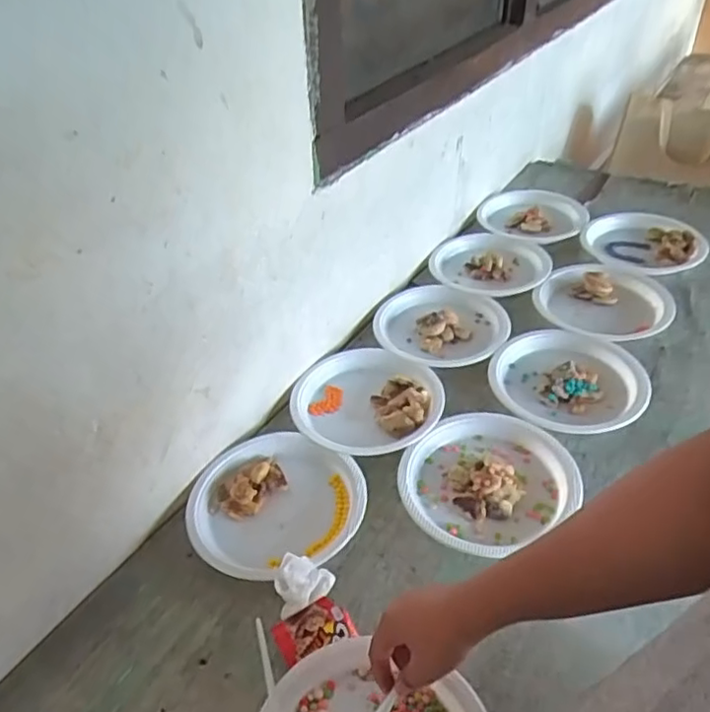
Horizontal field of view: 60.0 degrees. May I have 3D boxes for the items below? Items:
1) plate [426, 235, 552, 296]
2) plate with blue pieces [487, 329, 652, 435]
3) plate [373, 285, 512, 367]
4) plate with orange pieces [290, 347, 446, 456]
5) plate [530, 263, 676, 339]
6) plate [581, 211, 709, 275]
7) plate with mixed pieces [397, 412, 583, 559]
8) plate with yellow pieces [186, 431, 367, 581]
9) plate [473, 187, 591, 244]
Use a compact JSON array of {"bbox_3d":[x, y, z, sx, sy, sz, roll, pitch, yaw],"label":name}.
[{"bbox_3d":[0.242,-0.164,1.094,0.206,0.035,0.188,-3,40,3],"label":"plate"},{"bbox_3d":[0.301,0.032,0.848,0.204,0.021,0.199,-3,40,3],"label":"plate with blue pieces"},{"bbox_3d":[0.136,-0.051,0.963,0.200,0.022,0.195,-3,40,3],"label":"plate"},{"bbox_3d":[0.011,0.060,0.847,0.201,0.024,0.192,-3,40,3],"label":"plate with orange pieces"},{"bbox_3d":[0.395,-0.087,0.981,0.201,0.024,0.189,-3,40,3],"label":"plate"},{"bbox_3d":[0.524,-0.213,1.120,0.216,0.016,0.208,-3,40,3],"label":"plate"},{"bbox_3d":[0.155,0.141,0.734,0.204,0.028,0.179,-28,45,-25],"label":"plate with mixed pieces"},{"bbox_3d":[-0.093,0.174,0.726,0.199,0.024,0.193,-3,40,3],"label":"plate with yellow pieces"},{"bbox_3d":[0.352,-0.282,1.224,0.202,0.026,0.181,-2,40,4],"label":"plate"}]

